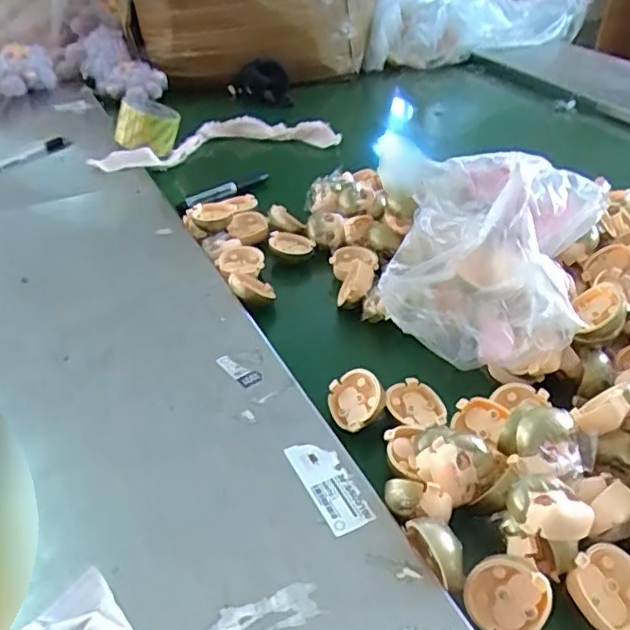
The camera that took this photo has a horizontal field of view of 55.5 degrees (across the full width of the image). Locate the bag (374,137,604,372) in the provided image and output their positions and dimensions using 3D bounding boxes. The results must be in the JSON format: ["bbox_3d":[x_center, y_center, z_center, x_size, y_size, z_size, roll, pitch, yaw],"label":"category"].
[{"bbox_3d":[0.146,-0.064,0.560,0.196,0.125,0.229,11,39,11],"label":"bag"}]

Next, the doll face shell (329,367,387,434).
[{"bbox_3d":[0.036,0.070,0.488,0.046,0.024,0.050,-41,45,10],"label":"doll face shell"}]

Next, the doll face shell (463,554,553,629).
[{"bbox_3d":[0.116,0.170,0.365,0.046,0.050,0.025,30,8,15],"label":"doll face shell"}]

